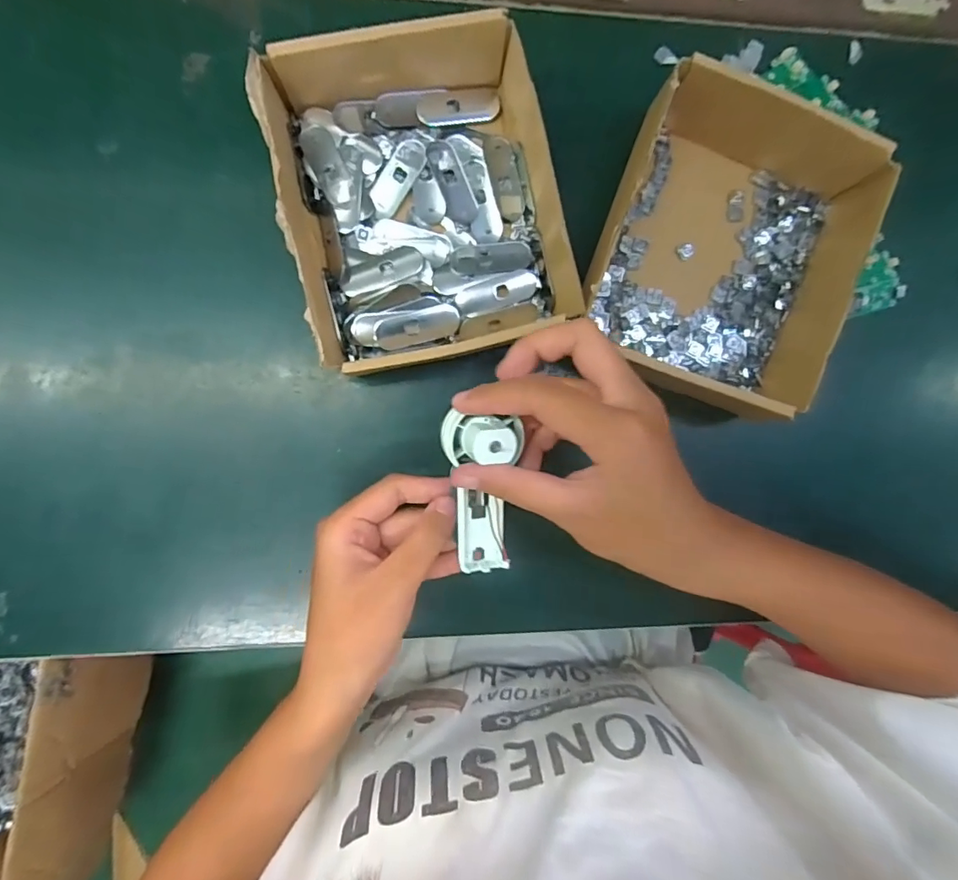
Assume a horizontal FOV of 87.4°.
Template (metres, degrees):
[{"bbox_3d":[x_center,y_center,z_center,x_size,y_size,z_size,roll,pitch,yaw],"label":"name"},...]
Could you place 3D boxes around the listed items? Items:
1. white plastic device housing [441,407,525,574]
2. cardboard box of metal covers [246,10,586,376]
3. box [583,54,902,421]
[{"bbox_3d":[0.002,0.029,0.259,0.039,0.022,0.084,-1,117,-6],"label":"white plastic device housing"},{"bbox_3d":[-0.028,-0.135,0.287,0.154,0.052,0.175,-14,94,-5],"label":"cardboard box of metal covers"},{"bbox_3d":[0.151,-0.118,0.303,0.139,0.051,0.170,21,90,-7],"label":"box"}]

